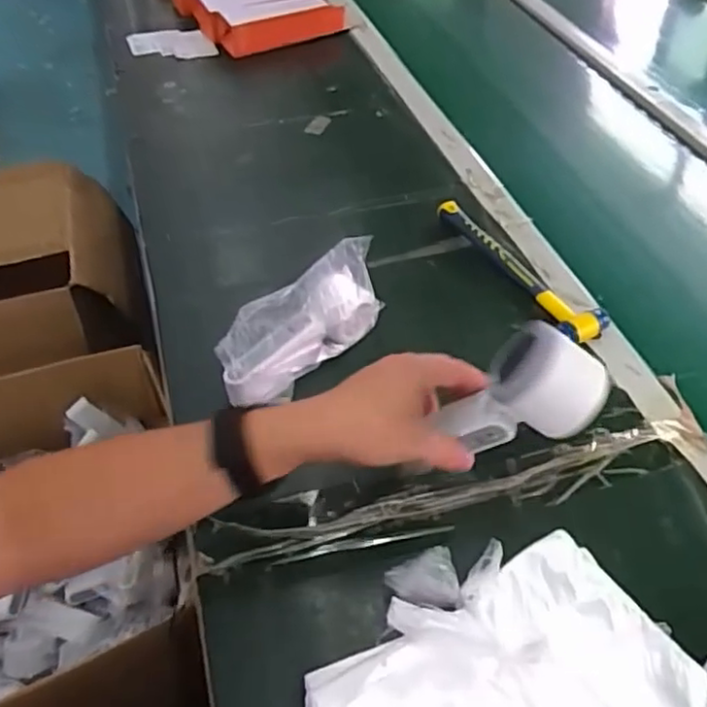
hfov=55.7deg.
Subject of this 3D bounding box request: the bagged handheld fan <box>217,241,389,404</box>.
[{"bbox_3d":[-0.052,-0.024,0.627,0.177,0.098,0.066,-34,56,-27],"label":"bagged handheld fan"}]

